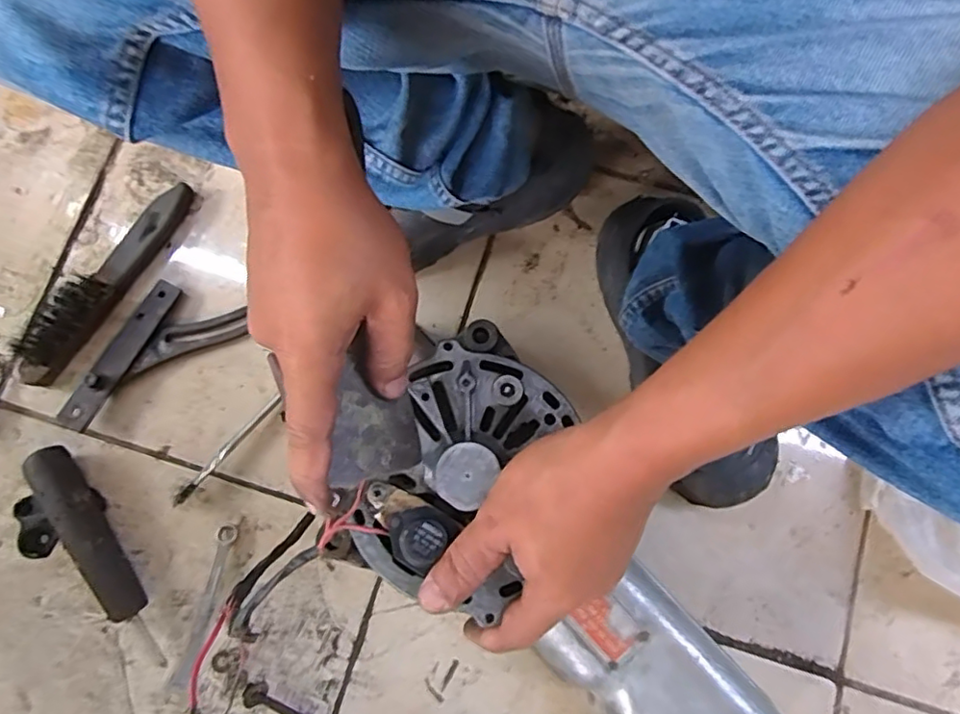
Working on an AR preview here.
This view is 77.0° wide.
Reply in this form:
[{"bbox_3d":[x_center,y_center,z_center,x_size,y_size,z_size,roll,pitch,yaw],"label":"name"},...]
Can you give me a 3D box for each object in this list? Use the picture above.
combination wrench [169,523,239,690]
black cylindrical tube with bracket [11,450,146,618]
[{"bbox_3d":[-0.242,0.218,0.529,0.017,0.006,0.137,13,77,3],"label":"combination wrench"},{"bbox_3d":[-0.367,0.166,0.533,0.078,0.038,0.167,-32,78,-7],"label":"black cylindrical tube with bracket"}]

